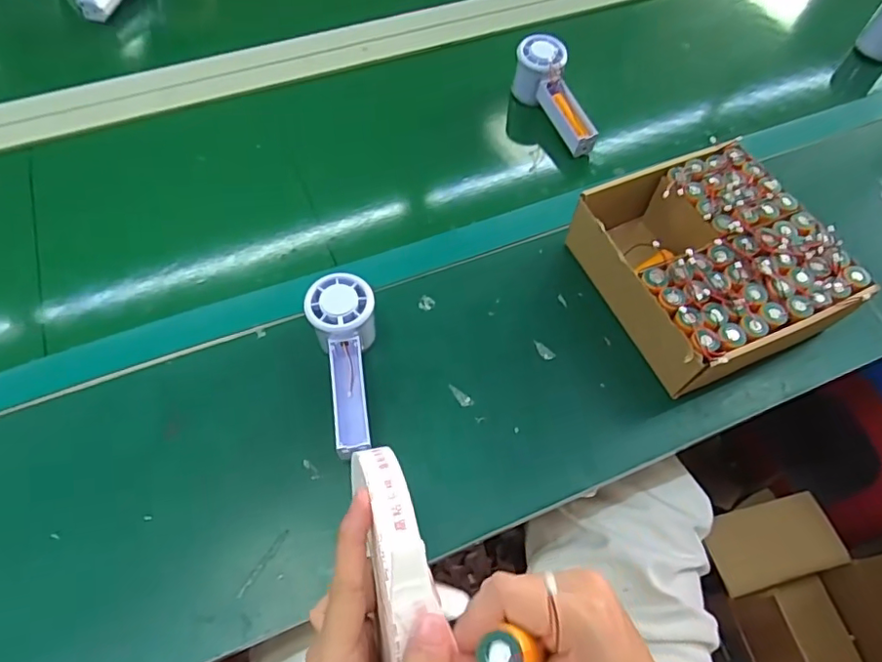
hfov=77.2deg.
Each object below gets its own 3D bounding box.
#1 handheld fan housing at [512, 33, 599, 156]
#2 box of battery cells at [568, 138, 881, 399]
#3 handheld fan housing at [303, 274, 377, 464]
[{"bbox_3d":[0.136,-0.273,0.653,0.042,0.066,0.153,-21,76,-15],"label":"handheld fan housing"},{"bbox_3d":[0.240,-0.061,0.506,0.182,0.078,0.190,-20,63,-13],"label":"box of battery cells"},{"bbox_3d":[-0.079,0.028,0.465,0.054,0.063,0.151,-6,75,-7],"label":"handheld fan housing"}]

